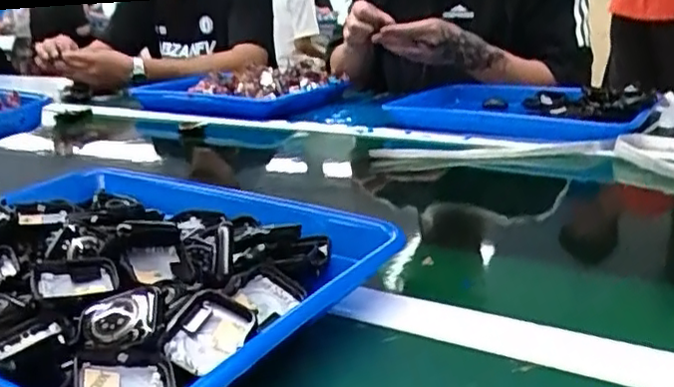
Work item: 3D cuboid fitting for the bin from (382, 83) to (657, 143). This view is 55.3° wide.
[{"bbox_3d":[0.261,-0.122,0.915,0.341,0.050,0.269,6,21,21],"label":"bin"}]

